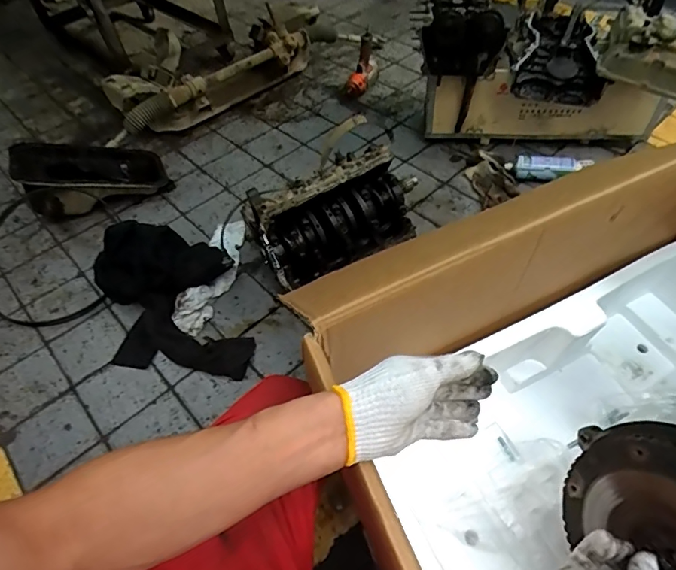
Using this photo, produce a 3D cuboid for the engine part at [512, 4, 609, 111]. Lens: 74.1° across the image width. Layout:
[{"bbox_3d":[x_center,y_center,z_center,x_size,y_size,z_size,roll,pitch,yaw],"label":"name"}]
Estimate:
[{"bbox_3d":[0.622,-0.650,1.265,0.218,0.093,0.360,12,53,14],"label":"engine part"}]

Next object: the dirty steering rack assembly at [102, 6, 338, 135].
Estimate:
[{"bbox_3d":[-0.386,-0.792,1.610,0.871,0.200,0.221,-34,58,-20],"label":"dirty steering rack assembly"}]

